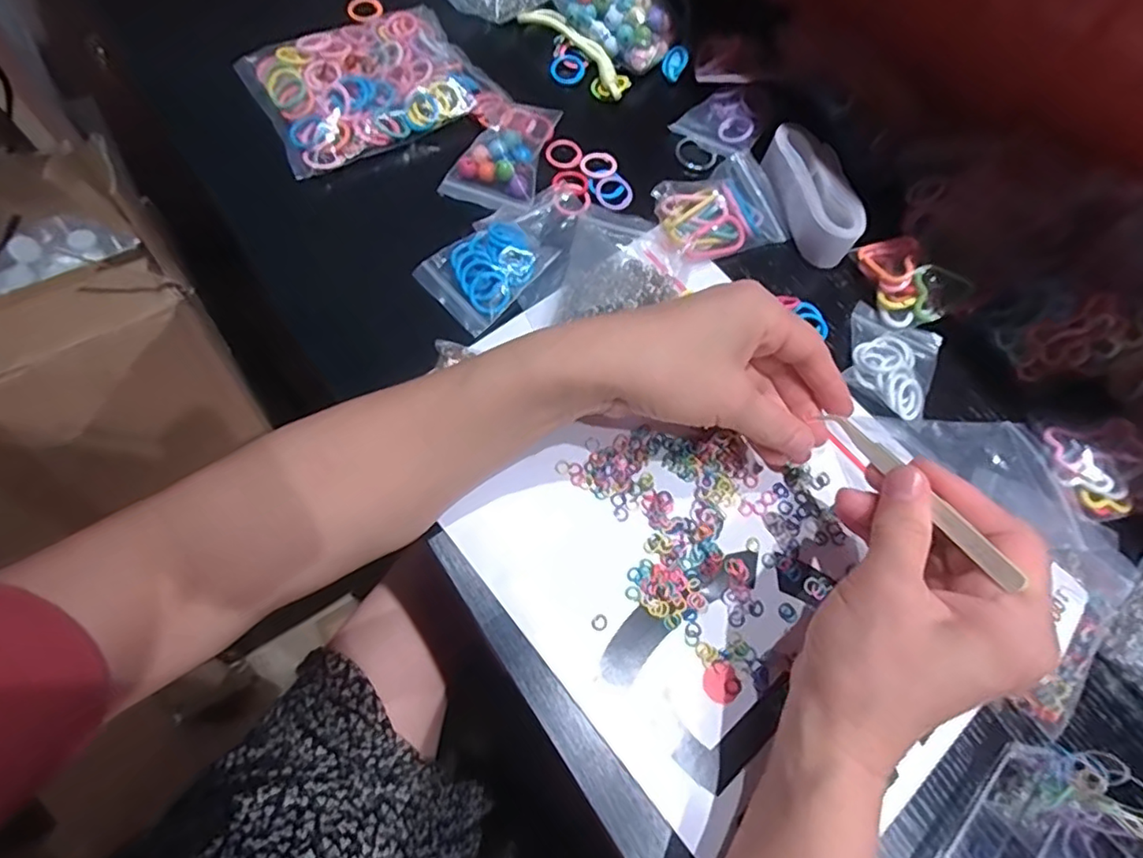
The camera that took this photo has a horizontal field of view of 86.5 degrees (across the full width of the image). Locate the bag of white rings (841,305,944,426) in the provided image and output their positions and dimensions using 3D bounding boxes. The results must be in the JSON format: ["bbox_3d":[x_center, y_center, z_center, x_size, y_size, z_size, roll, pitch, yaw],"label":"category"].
[{"bbox_3d":[0.201,-0.043,0.381,0.058,0.019,0.069,25,69,4],"label":"bag of white rings"}]

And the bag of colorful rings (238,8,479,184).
[{"bbox_3d":[-0.142,-0.240,0.418,0.140,0.018,0.109,-29,74,-15],"label":"bag of colorful rings"}]

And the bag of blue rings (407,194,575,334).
[{"bbox_3d":[-0.042,-0.111,0.381,0.100,0.012,0.055,-41,77,-18],"label":"bag of blue rings"}]

